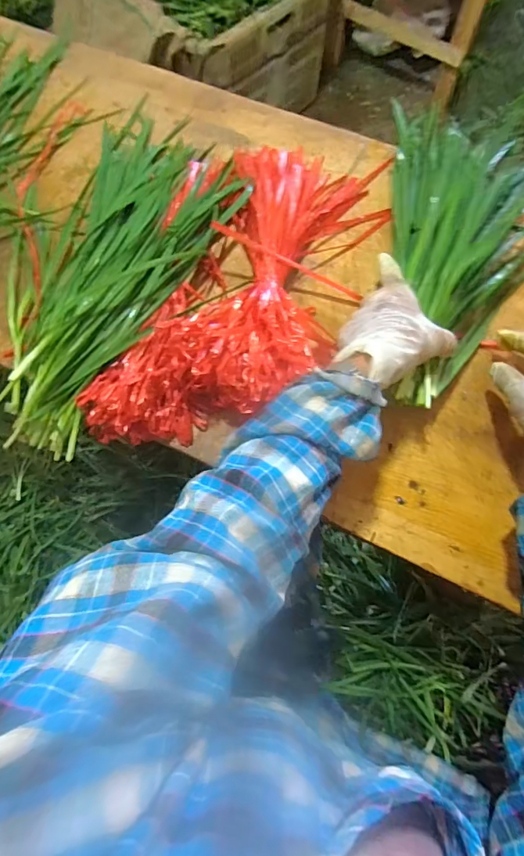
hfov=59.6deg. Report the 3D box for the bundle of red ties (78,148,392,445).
[{"bbox_3d":[-0.014,-0.155,0.481,0.227,0.076,0.386,14,74,6],"label":"bundle of red ties"}]

